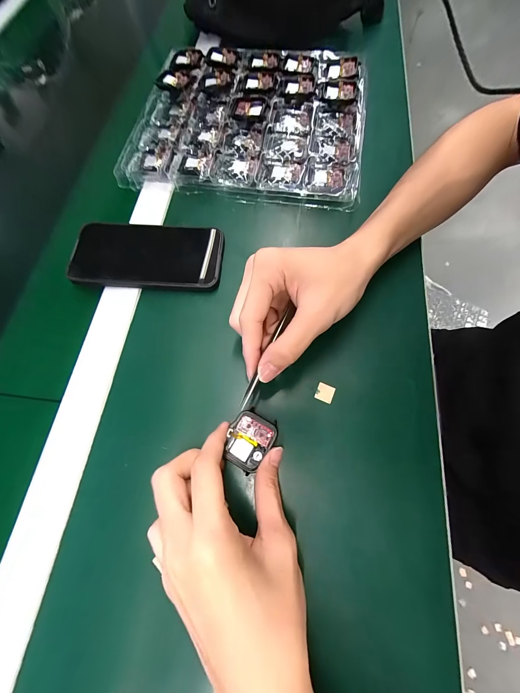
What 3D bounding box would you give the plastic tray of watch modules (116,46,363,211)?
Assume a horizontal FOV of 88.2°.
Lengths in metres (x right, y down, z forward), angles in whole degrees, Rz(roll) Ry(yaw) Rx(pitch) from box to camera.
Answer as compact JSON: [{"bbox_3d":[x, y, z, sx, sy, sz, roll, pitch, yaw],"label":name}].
[{"bbox_3d":[-0.019,-0.303,0.349,0.296,0.018,0.260,7,70,6],"label":"plastic tray of watch modules"}]

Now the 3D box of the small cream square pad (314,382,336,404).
[{"bbox_3d":[0.060,0.042,0.244,0.015,0.004,0.016,21,72,10],"label":"small cream square pad"}]

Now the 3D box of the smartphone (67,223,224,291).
[{"bbox_3d":[-0.120,-0.102,0.288,0.155,0.008,0.078,2,70,4],"label":"smartphone"}]

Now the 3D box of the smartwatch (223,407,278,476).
[{"bbox_3d":[-0.010,0.078,0.226,0.037,0.008,0.045,32,75,11],"label":"smartwatch"}]

